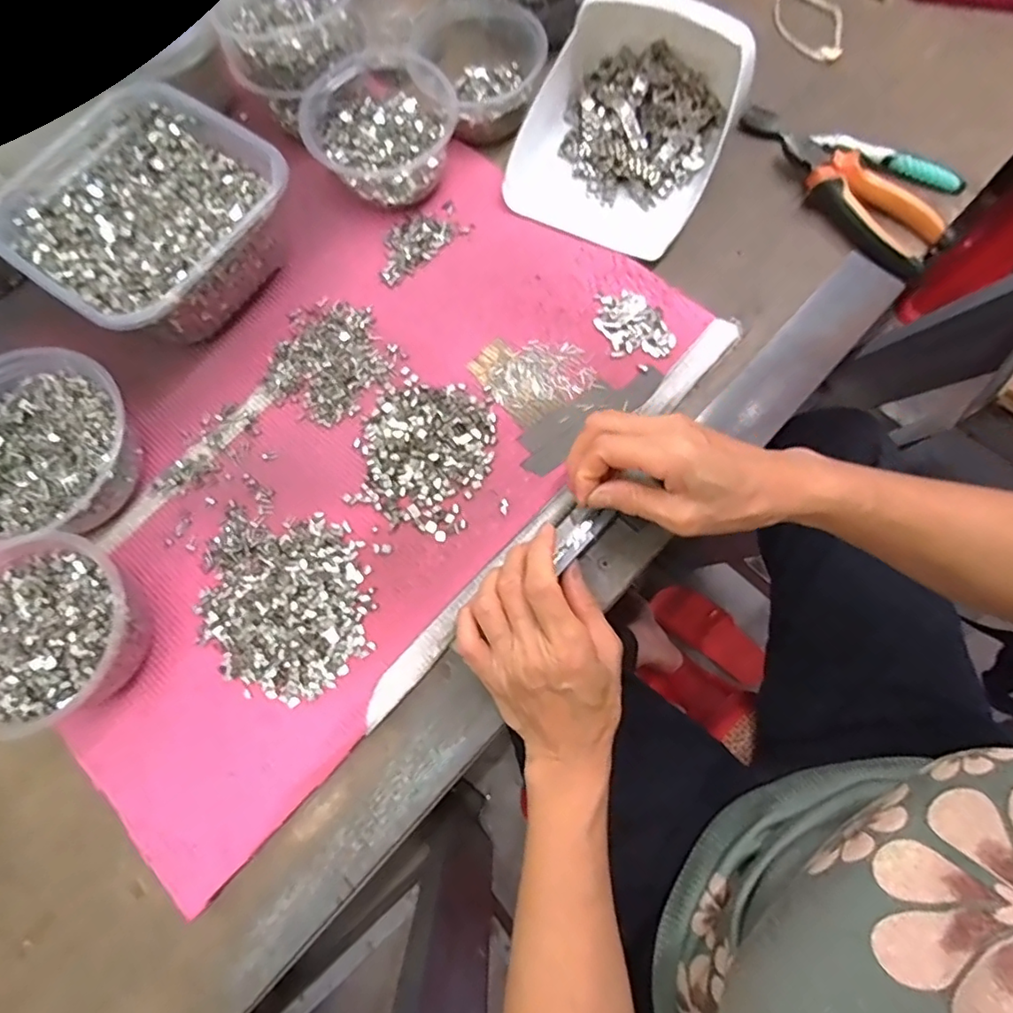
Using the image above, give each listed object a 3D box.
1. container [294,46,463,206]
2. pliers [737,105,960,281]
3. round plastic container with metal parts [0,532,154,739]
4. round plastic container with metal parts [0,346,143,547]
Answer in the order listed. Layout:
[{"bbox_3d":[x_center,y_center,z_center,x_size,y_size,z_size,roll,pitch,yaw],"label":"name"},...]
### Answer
[{"bbox_3d":[-0.098,-0.302,0.457,0.110,0.056,0.110,-1,72,3],"label":"container"},{"bbox_3d":[0.271,-0.265,0.462,0.054,0.029,0.195,-37,74,-9],"label":"pliers"},{"bbox_3d":[-0.284,0.079,0.352,0.114,0.055,0.108,-1,72,3],"label":"round plastic container with metal parts"},{"bbox_3d":[-0.320,-0.036,0.388,0.122,0.052,0.134,-1,72,3],"label":"round plastic container with metal parts"}]

